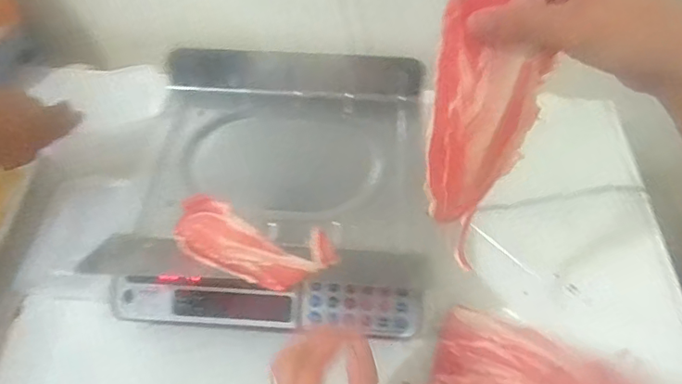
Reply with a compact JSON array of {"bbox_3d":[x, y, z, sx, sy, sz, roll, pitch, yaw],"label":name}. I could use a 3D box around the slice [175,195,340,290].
[{"bbox_3d":[-0.097,0.046,0.562,0.186,0.030,0.116,16,26,32],"label":"slice"}]

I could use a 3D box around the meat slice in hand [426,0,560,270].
[{"bbox_3d":[0.101,-0.037,0.384,0.080,0.208,0.019,-6,32,-4],"label":"meat slice in hand"}]

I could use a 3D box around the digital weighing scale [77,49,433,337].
[{"bbox_3d":[-0.076,-0.007,0.665,0.339,0.127,0.349,3,55,2],"label":"digital weighing scale"}]

